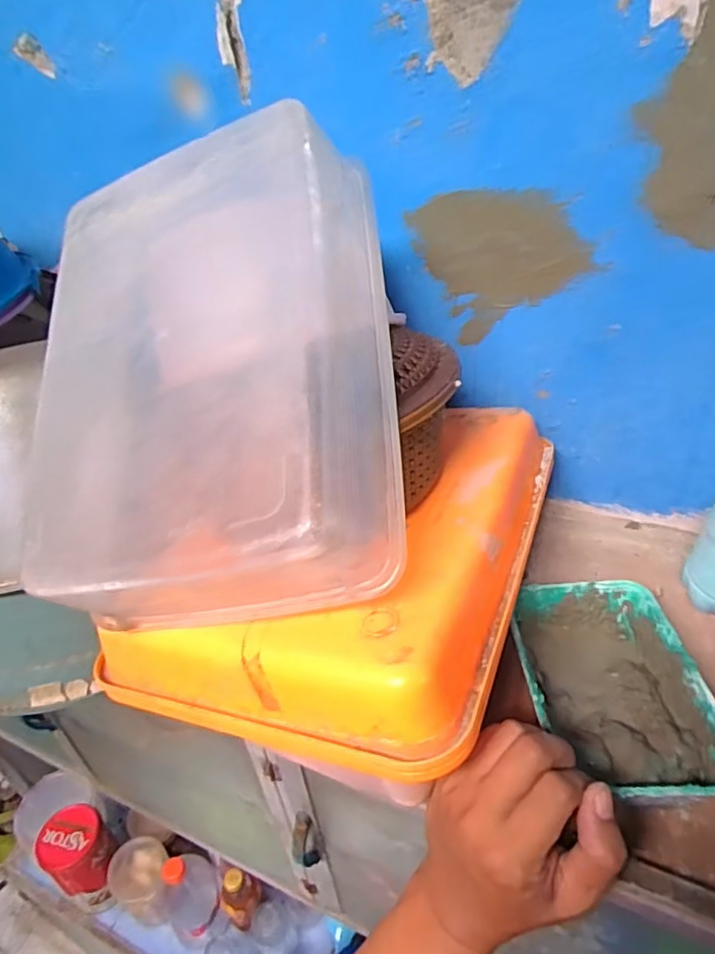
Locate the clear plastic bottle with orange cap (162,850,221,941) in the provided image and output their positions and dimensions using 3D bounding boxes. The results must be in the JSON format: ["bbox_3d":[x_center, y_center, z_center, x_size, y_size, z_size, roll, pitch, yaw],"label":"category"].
[{"bbox_3d":[-0.266,0.665,0.924,0.088,0.169,0.091,-4,37,3],"label":"clear plastic bottle with orange cap"}]

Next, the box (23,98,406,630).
[{"bbox_3d":[-0.084,-0.061,0.343,0.196,0.081,0.279,-11,70,16],"label":"box"}]

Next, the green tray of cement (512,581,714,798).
[{"bbox_3d":[0.176,0.149,0.409,0.113,0.046,0.167,-4,37,2],"label":"green tray of cement"}]

